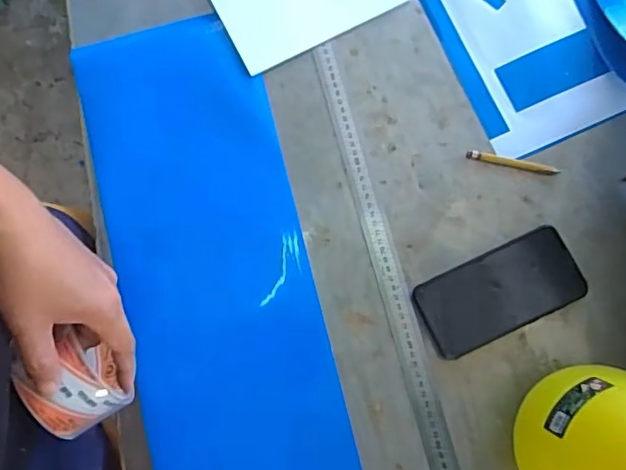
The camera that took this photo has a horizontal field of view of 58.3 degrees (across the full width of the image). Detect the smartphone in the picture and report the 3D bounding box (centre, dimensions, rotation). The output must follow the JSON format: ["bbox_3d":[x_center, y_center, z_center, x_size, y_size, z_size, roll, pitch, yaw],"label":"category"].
[{"bbox_3d":[0.188,0.058,0.568,0.161,0.011,0.080,-25,81,-4],"label":"smartphone"}]

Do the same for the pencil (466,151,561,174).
[{"bbox_3d":[0.213,-0.077,0.598,0.096,0.008,0.011,13,80,3],"label":"pencil"}]

